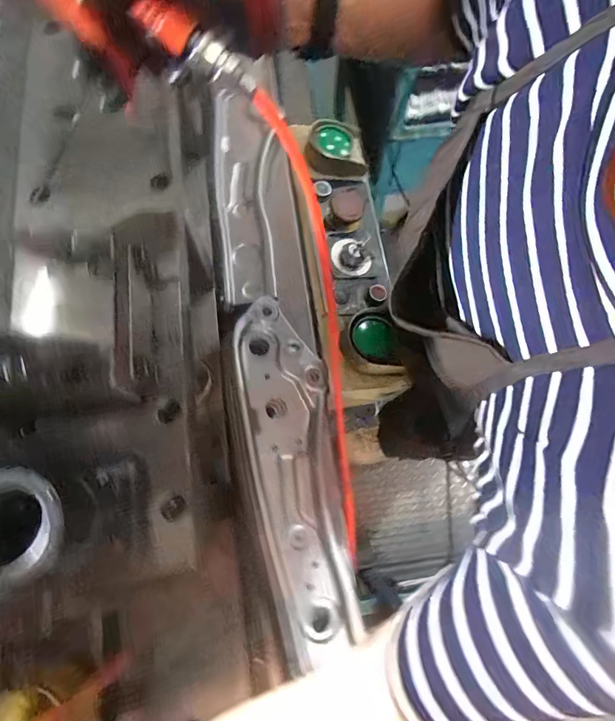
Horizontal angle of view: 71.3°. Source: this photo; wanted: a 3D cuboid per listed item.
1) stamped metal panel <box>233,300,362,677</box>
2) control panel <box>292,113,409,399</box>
[{"bbox_3d":[-0.017,0.110,0.490,0.101,0.046,0.392,-8,72,-2],"label":"stamped metal panel"},{"bbox_3d":[0.072,-0.187,0.708,0.112,0.082,0.499,-10,72,-3],"label":"control panel"}]

